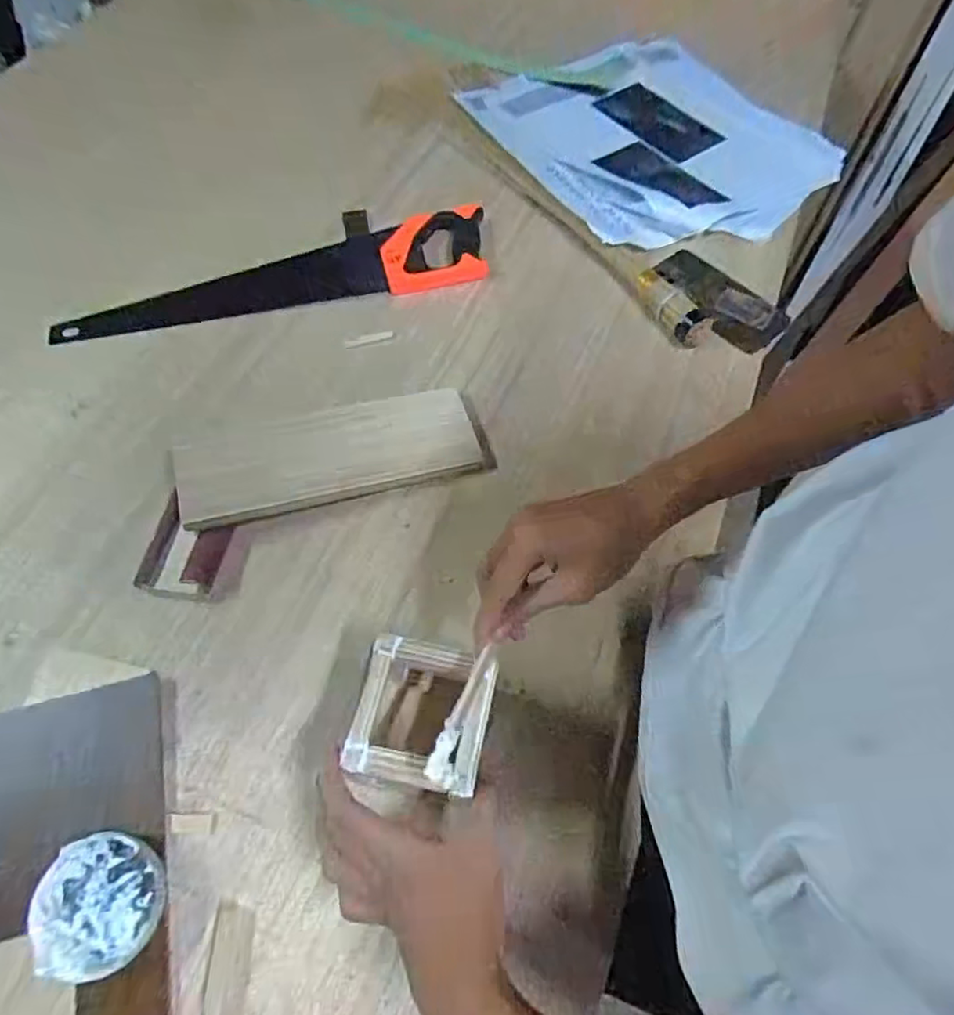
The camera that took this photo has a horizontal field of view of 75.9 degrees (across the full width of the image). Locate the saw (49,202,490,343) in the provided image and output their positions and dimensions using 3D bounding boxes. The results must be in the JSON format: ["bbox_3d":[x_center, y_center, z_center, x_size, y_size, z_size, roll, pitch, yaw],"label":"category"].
[{"bbox_3d":[-0.237,-0.285,0.739,0.500,0.025,0.122,-11,63,-7],"label":"saw"}]

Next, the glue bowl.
[{"bbox_3d":[-0.265,0.277,0.431,0.081,0.025,0.083,-5,62,-4],"label":"glue bowl"}]

